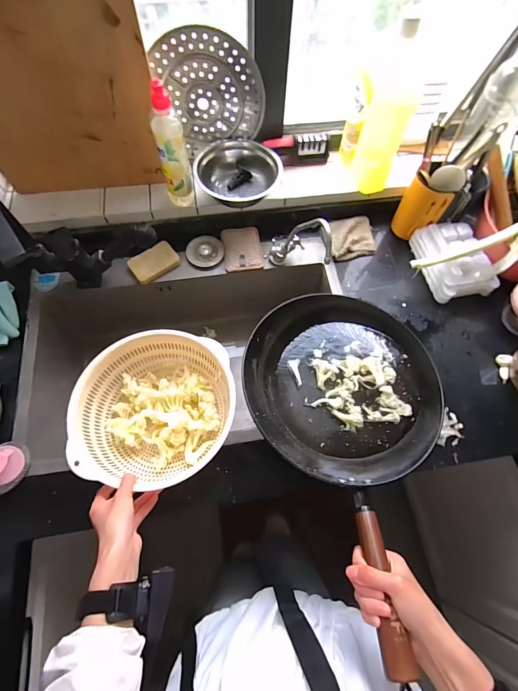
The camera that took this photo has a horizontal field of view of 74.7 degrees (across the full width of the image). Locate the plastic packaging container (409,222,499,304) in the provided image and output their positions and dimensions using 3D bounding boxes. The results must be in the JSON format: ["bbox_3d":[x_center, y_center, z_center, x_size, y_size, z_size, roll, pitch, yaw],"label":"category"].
[{"bbox_3d":[0.433,-0.193,0.748,0.118,0.075,0.175,-12,68,-7],"label":"plastic packaging container"}]

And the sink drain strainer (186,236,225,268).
[{"bbox_3d":[-0.126,-0.221,0.795,0.086,0.016,0.075,-1,67,-3],"label":"sink drain strainer"}]

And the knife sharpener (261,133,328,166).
[{"bbox_3d":[0.094,-0.457,0.798,0.149,0.052,0.041,-5,67,-5],"label":"knife sharpener"}]

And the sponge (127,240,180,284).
[{"bbox_3d":[-0.238,-0.190,0.772,0.106,0.019,0.068,-38,74,-17],"label":"sponge"}]

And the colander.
[{"bbox_3d":[-0.174,0.107,0.596,0.252,0.107,0.251,-4,67,-4],"label":"colander"}]

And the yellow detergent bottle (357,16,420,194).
[{"bbox_3d":[0.250,-0.432,0.667,0.086,0.283,0.061,18,67,5],"label":"yellow detergent bottle"}]

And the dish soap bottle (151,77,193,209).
[{"bbox_3d":[-0.168,-0.374,0.663,0.053,0.227,0.047,-16,69,-9],"label":"dish soap bottle"}]

